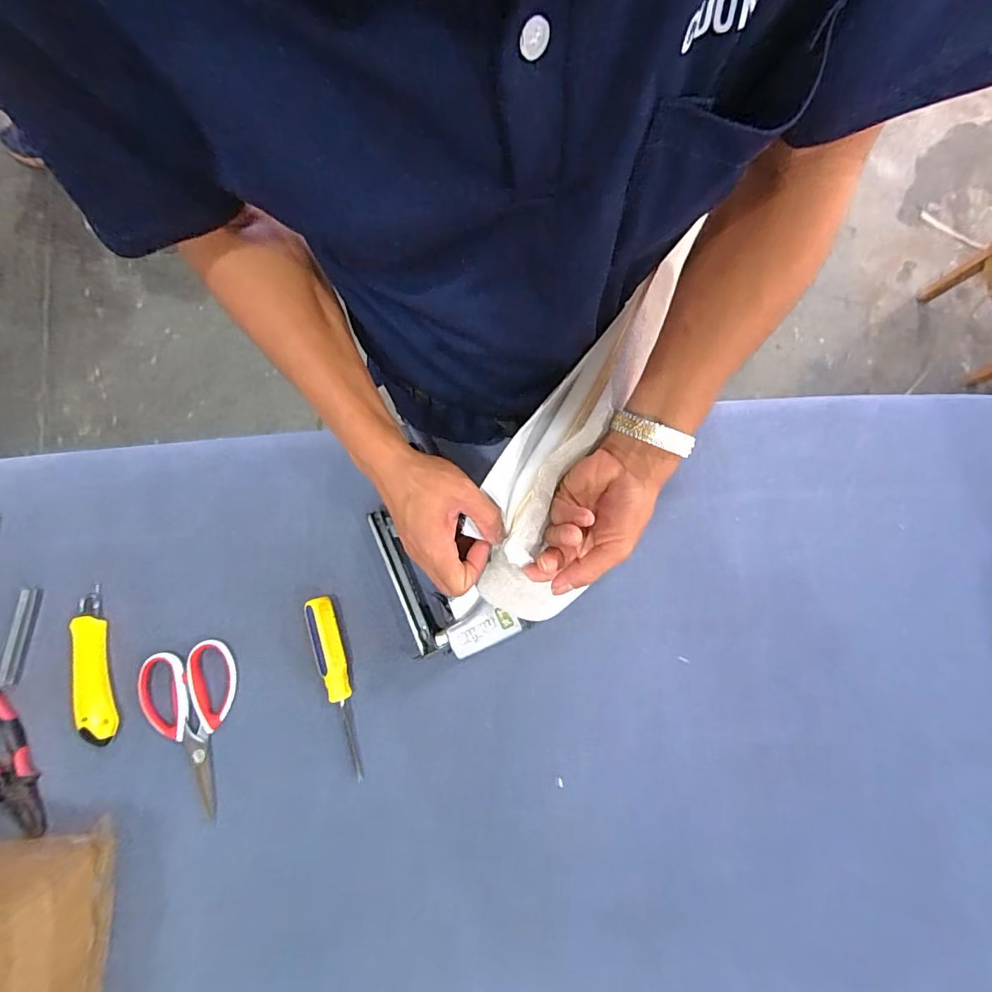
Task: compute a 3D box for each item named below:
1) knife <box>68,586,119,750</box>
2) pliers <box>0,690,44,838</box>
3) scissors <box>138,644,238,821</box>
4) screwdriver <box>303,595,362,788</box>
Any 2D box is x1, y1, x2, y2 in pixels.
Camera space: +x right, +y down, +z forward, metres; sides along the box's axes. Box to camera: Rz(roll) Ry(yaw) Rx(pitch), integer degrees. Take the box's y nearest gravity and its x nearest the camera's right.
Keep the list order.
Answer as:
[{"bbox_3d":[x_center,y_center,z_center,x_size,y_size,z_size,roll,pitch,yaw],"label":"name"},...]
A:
[{"bbox_3d":[-0.449,0.189,0.510,0.039,0.015,0.164,-17,79,-5],"label":"knife"},{"bbox_3d":[-0.535,0.294,0.496,0.060,0.022,0.157,-25,80,-6],"label":"pliers"},{"bbox_3d":[-0.329,0.255,0.501,0.099,0.010,0.175,-15,79,-5],"label":"scissors"},{"bbox_3d":[-0.178,0.211,0.509,0.029,0.027,0.197,-14,79,-4],"label":"screwdriver"}]

